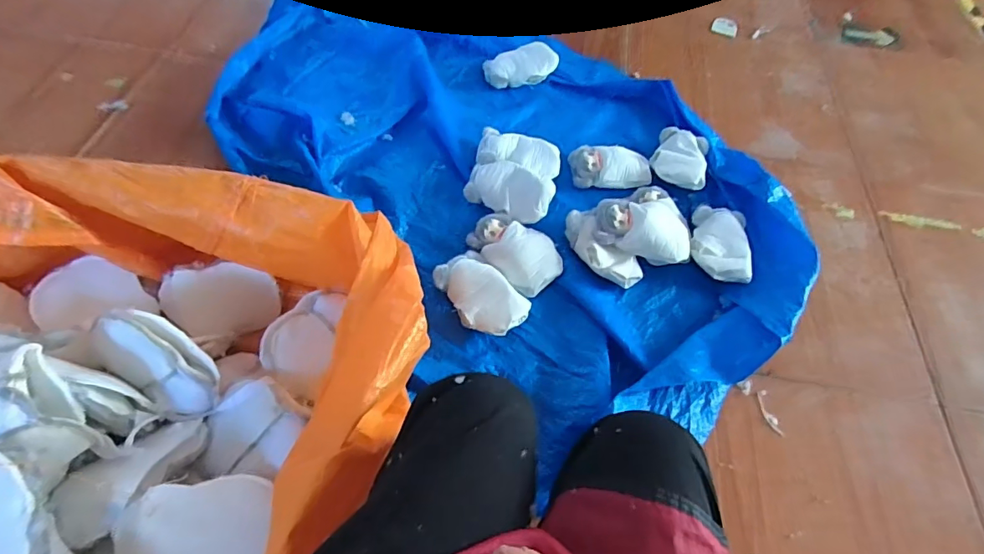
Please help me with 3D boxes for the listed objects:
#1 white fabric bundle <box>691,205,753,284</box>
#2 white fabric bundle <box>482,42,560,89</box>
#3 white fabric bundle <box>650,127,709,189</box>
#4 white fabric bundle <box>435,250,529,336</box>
[{"bbox_3d":[0.471,-0.069,1.007,0.113,0.057,0.175,11,58,2],"label":"white fabric bundle"},{"bbox_3d":[0.076,-0.538,1.252,0.187,0.065,0.094,-13,62,-11],"label":"white fabric bundle"},{"bbox_3d":[0.439,-0.276,1.125,0.121,0.049,0.156,19,61,7],"label":"white fabric bundle"},{"bbox_3d":[-0.023,0.033,0.910,0.118,0.058,0.179,-33,67,-23],"label":"white fabric bundle"}]

